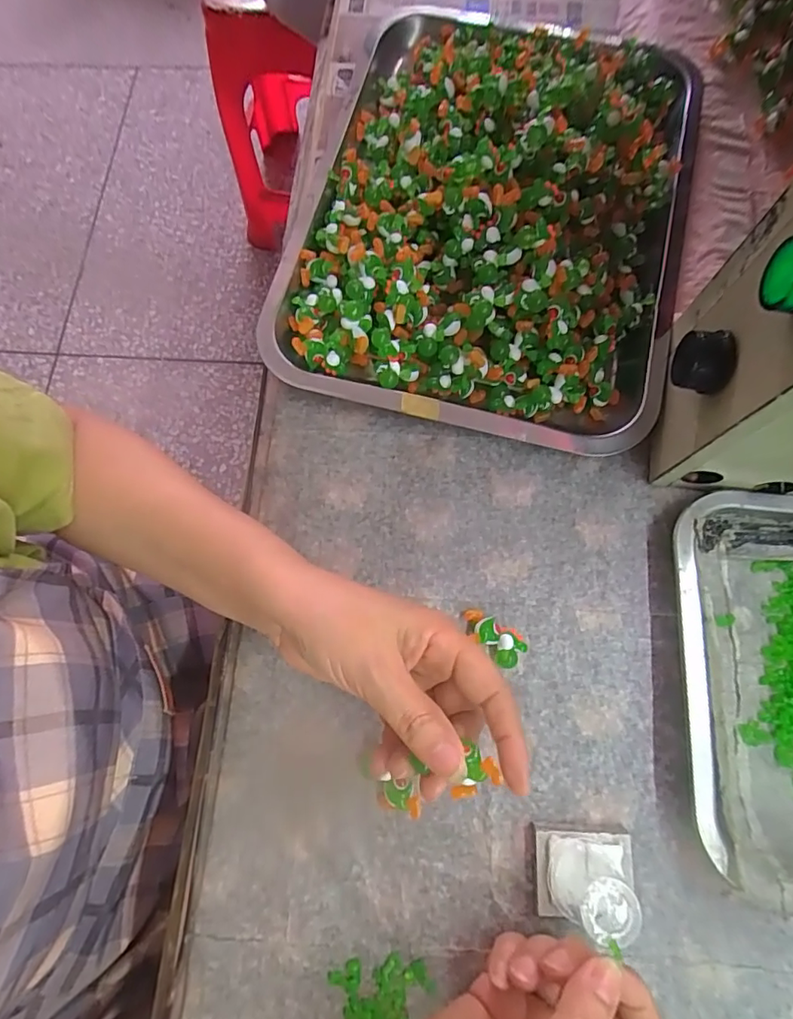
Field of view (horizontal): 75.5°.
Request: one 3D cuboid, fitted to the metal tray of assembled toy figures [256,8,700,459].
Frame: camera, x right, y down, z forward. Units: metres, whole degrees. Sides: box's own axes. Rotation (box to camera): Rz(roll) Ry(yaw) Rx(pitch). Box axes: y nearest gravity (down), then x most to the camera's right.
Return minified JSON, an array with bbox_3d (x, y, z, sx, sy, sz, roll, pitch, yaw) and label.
[{"bbox_3d":[0.068,-0.228,0.365,0.274,0.067,0.362,13,74,5],"label":"metal tray of assembled toy figures"}]

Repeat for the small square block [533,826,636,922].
[{"bbox_3d":[0.098,0.190,0.268,0.048,0.017,0.039,2,73,1],"label":"small square block"}]

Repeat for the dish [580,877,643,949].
[{"bbox_3d":[0.097,0.181,0.230,0.026,0.004,0.026,-1,75,2],"label":"dish"}]

